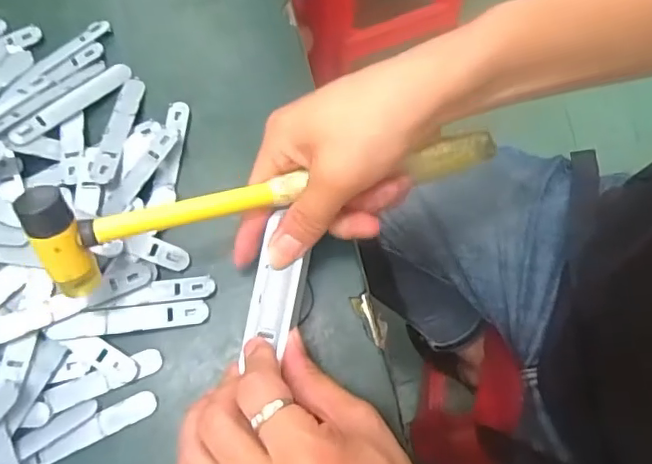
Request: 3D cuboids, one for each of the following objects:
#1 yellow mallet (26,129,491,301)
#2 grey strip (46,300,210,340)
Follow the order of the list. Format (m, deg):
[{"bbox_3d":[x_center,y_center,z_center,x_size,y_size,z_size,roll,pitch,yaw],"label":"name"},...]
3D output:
[{"bbox_3d":[-0.024,-0.019,0.313,0.260,0.035,0.045,-12,72,-11],"label":"yellow mallet"},{"bbox_3d":[-0.121,0.054,0.345,0.092,0.004,0.016,-6,72,-13],"label":"grey strip"}]

